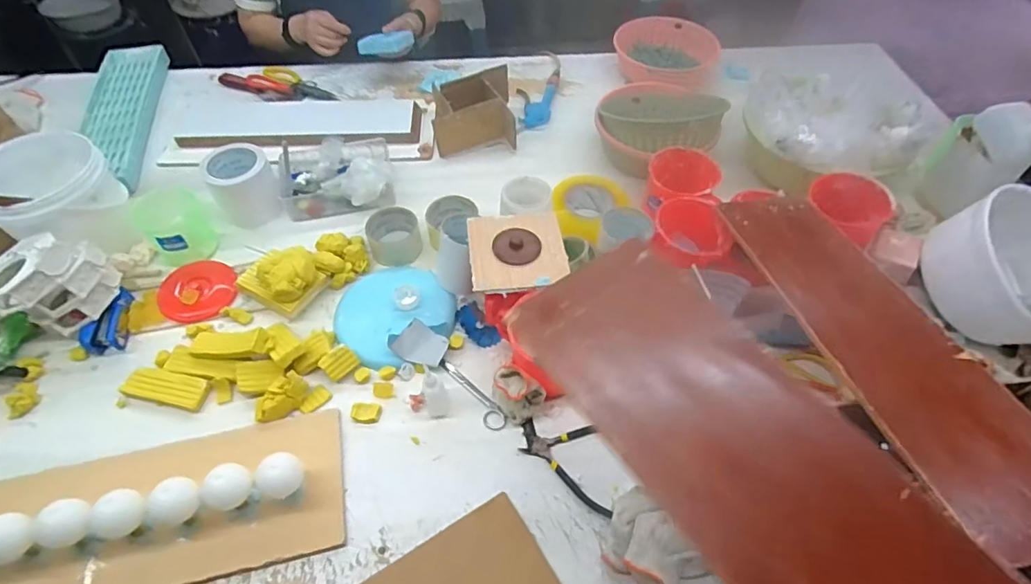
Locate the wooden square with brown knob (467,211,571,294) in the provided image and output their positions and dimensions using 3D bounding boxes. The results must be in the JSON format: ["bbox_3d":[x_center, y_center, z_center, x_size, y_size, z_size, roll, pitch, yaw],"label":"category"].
[{"bbox_3d":[0.004,-0.060,0.757,0.137,0.017,0.138,-7,54,-5],"label":"wooden square with brown knob"}]

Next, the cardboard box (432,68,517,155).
[{"bbox_3d":[-0.086,-0.365,1.070,0.159,0.090,0.157,-5,54,-4],"label":"cardboard box"}]

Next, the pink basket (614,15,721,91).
[{"bbox_3d":[0.347,-0.558,1.229,0.229,0.079,0.200,17,55,12],"label":"pink basket"}]

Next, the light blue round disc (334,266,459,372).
[{"bbox_3d":[-0.192,0.030,0.817,0.181,0.028,0.168,0,54,0],"label":"light blue round disc"}]

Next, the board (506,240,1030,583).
[{"bbox_3d":[0.209,0.162,0.337,0.155,0.016,0.519,-31,63,-21],"label":"board"}]

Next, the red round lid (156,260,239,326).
[{"bbox_3d":[-0.509,-0.003,0.847,0.111,0.013,0.109,0,54,0],"label":"red round lid"}]

